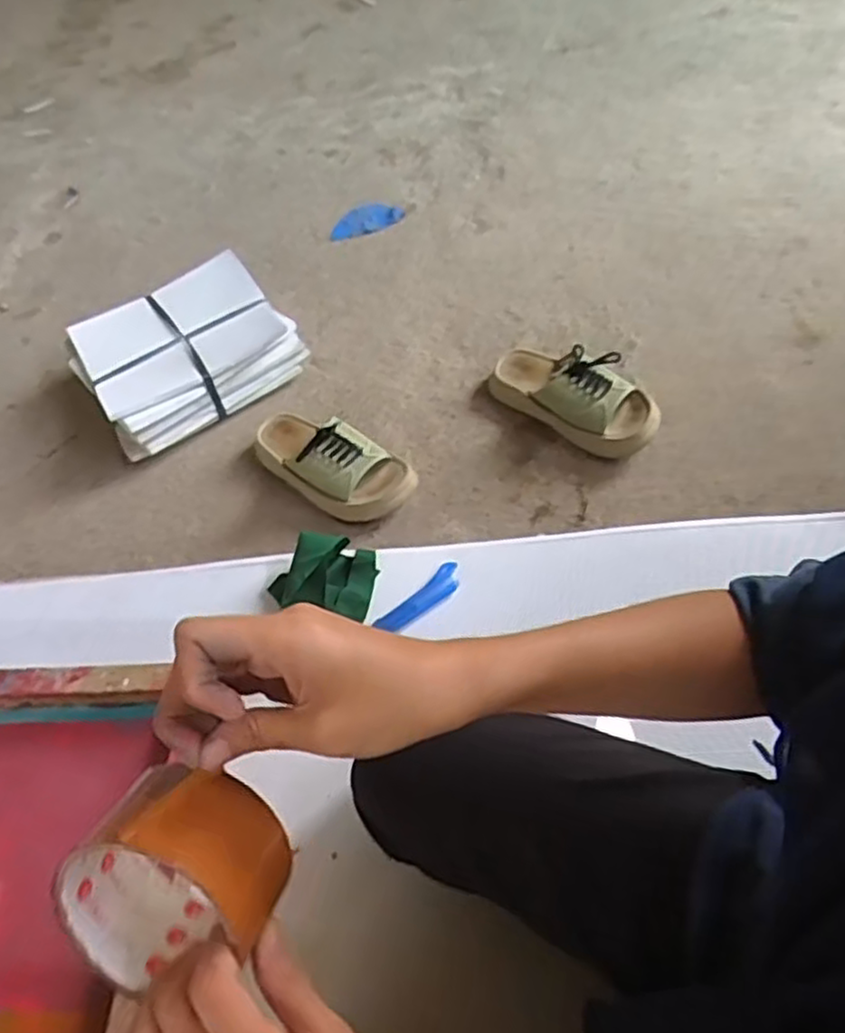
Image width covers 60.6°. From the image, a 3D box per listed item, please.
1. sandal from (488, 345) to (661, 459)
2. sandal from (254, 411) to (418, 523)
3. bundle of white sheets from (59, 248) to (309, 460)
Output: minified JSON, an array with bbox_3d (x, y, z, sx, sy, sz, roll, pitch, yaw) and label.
[{"bbox_3d":[0.191,-0.161,0.928,0.234,0.081,0.097,36,65,26],"label":"sandal"},{"bbox_3d":[-0.121,-0.075,0.915,0.229,0.078,0.101,32,64,24],"label":"sandal"},{"bbox_3d":[-0.345,-0.235,1.058,0.284,0.102,0.233,-34,59,-17],"label":"bundle of white sheets"}]

